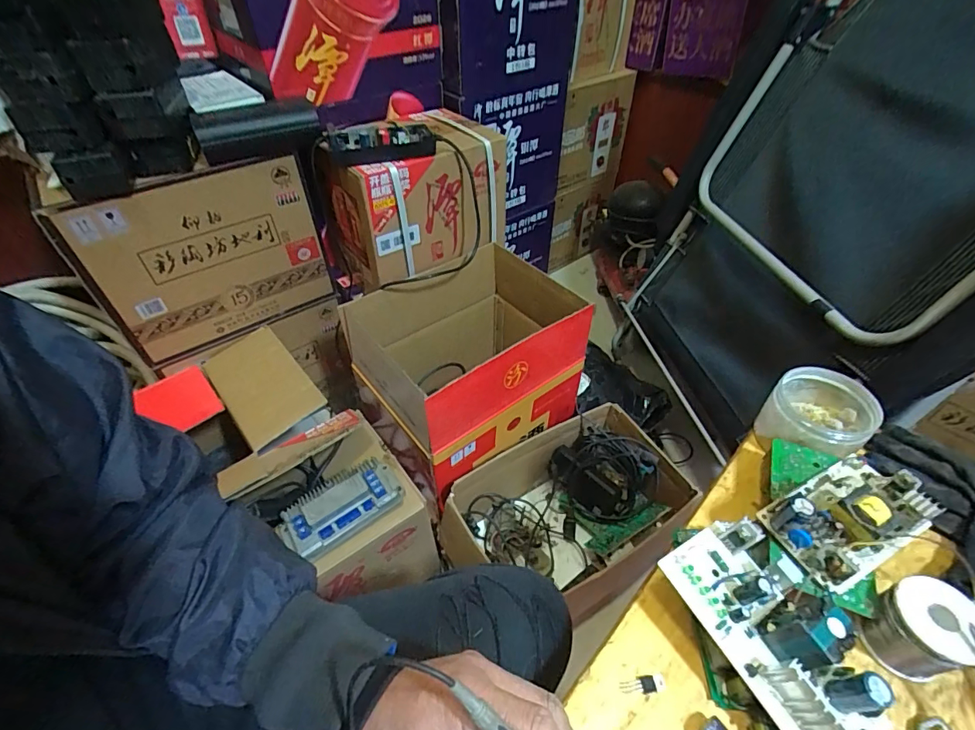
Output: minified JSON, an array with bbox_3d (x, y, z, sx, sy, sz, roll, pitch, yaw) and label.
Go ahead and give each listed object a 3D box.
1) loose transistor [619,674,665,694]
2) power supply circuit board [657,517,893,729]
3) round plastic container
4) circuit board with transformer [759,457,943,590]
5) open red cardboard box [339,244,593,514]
[{"bbox_3d":[0.108,0.222,0.319,0.030,0.004,0.010,-4,46,-3],"label":"loose transistor"},{"bbox_3d":[0.194,0.172,0.302,0.081,0.044,0.146,-24,50,-21],"label":"power supply circuit board"},{"bbox_3d":[0.314,0.046,0.440,0.076,0.057,0.081,0,46,0],"label":"round plastic container"},{"bbox_3d":[0.282,0.112,0.354,0.117,0.037,0.067,-20,49,-18],"label":"circuit board with transformer"},{"bbox_3d":[-0.038,-0.004,0.934,0.390,0.286,0.306,-33,54,-28],"label":"open red cardboard box"}]

